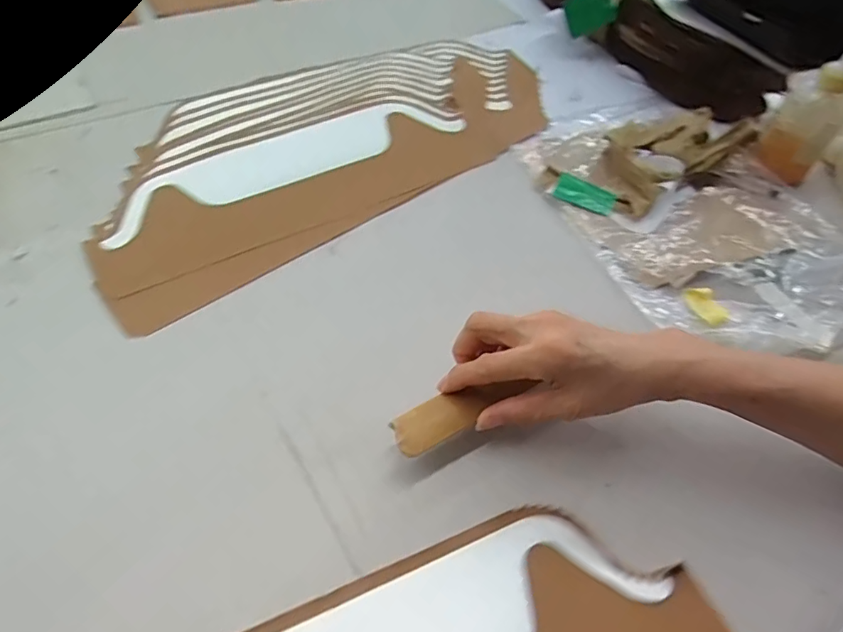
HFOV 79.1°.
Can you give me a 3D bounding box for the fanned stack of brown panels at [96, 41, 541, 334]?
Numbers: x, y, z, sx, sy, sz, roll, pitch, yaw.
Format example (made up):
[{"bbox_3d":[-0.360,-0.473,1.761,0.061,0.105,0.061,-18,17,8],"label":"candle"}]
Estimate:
[{"bbox_3d":[-0.091,-0.197,0.550,0.530,0.021,0.264,-31,61,-24],"label":"fanned stack of brown panels"}]

